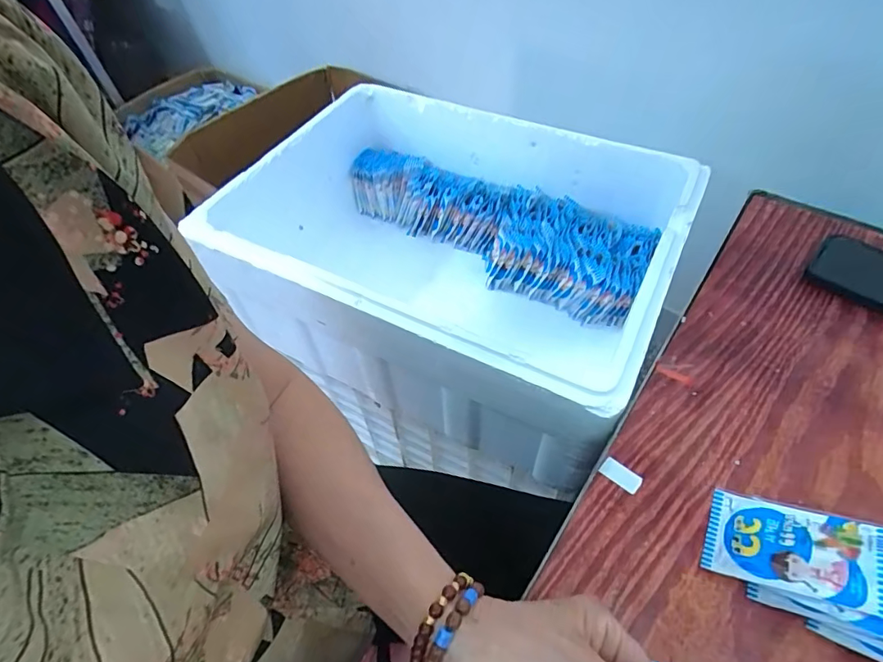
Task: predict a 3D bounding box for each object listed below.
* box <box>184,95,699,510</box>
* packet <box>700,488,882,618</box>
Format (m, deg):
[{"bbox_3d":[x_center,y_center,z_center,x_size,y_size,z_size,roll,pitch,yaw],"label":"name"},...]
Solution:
[{"bbox_3d":[0.014,-0.100,0.699,0.557,0.245,0.409,22,57,19],"label":"box"},{"bbox_3d":[0.249,0.152,0.341,0.104,0.014,0.064,-1,41,39],"label":"packet"}]

